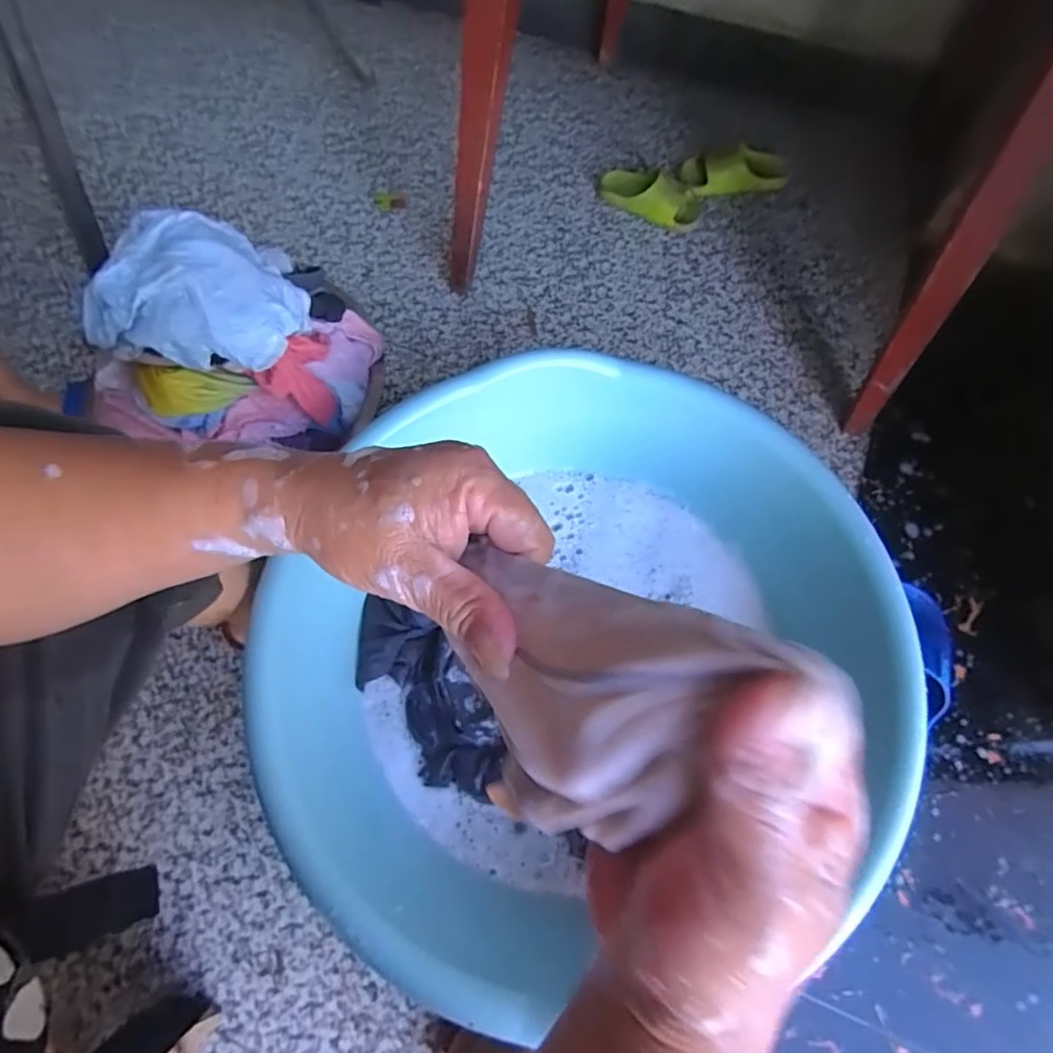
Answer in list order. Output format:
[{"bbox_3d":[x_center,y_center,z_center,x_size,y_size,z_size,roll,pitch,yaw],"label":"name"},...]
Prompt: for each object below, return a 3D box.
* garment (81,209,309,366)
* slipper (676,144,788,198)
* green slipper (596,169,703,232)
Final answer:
[{"bbox_3d":[-0.313,-0.234,0.559,0.174,0.076,0.166,0,67,0],"label":"garment"},{"bbox_3d":[0.348,-0.598,0.956,0.182,0.045,0.066,-4,67,-2],"label":"slipper"},{"bbox_3d":[0.203,-0.554,0.943,0.178,0.055,0.079,31,71,12],"label":"green slipper"}]

